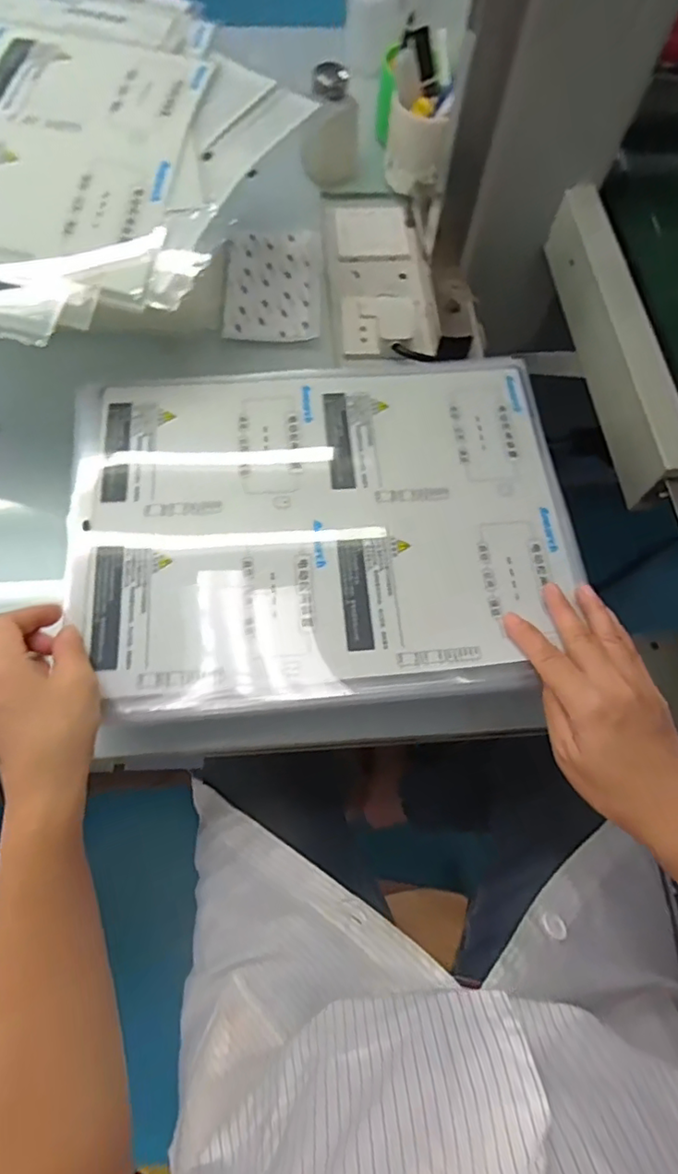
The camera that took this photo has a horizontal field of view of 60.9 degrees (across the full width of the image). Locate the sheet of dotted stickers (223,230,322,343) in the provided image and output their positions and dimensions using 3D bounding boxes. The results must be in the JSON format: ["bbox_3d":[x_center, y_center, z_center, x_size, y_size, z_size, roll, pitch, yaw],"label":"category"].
[{"bbox_3d":[-0.074,-0.348,0.658,0.107,0.011,0.170,-2,67,-2],"label":"sheet of dotted stickers"}]

